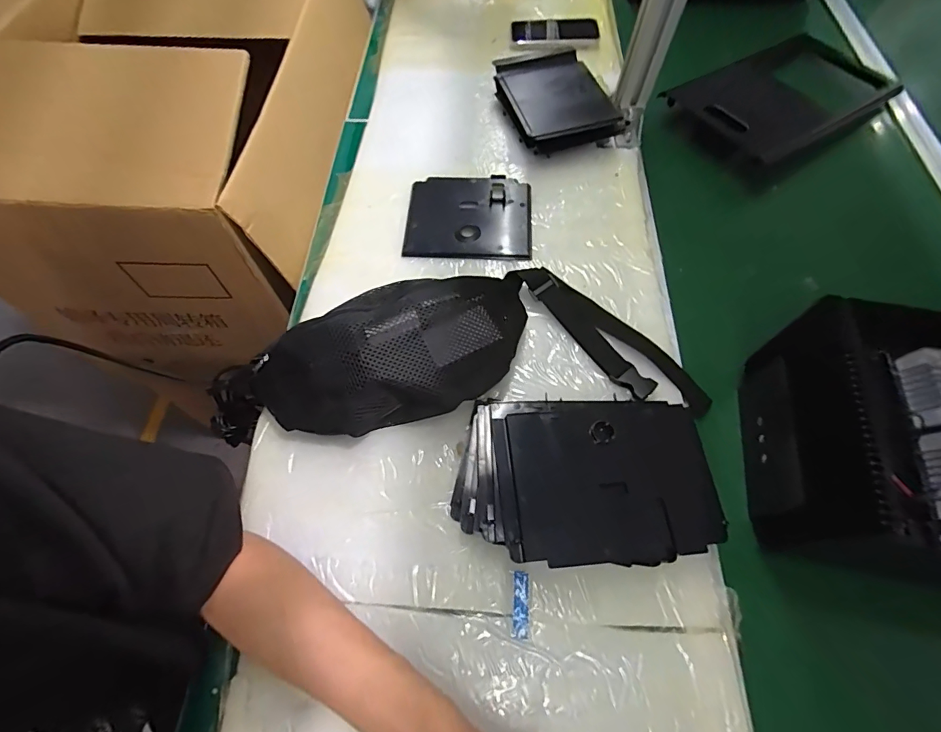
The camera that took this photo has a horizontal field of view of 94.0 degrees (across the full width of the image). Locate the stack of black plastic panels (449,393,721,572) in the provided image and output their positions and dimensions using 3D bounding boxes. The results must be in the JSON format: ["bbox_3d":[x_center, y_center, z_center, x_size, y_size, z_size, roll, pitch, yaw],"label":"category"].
[{"bbox_3d":[0.098,0.100,0.387,0.211,0.049,0.136,1,63,1],"label":"stack of black plastic panels"}]

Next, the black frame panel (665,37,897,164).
[{"bbox_3d":[0.475,-0.410,0.664,0.328,0.026,0.190,-32,72,-17],"label":"black frame panel"}]

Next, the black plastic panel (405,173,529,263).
[{"bbox_3d":[-0.002,-0.192,0.558,0.155,0.011,0.133,2,63,2],"label":"black plastic panel"}]

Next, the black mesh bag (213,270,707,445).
[{"bbox_3d":[0.004,-0.033,0.432,0.457,0.091,0.177,-4,63,0],"label":"black mesh bag"}]

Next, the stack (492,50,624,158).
[{"bbox_3d":[0.122,-0.379,0.631,0.135,0.044,0.192,-16,64,-7],"label":"stack"}]

